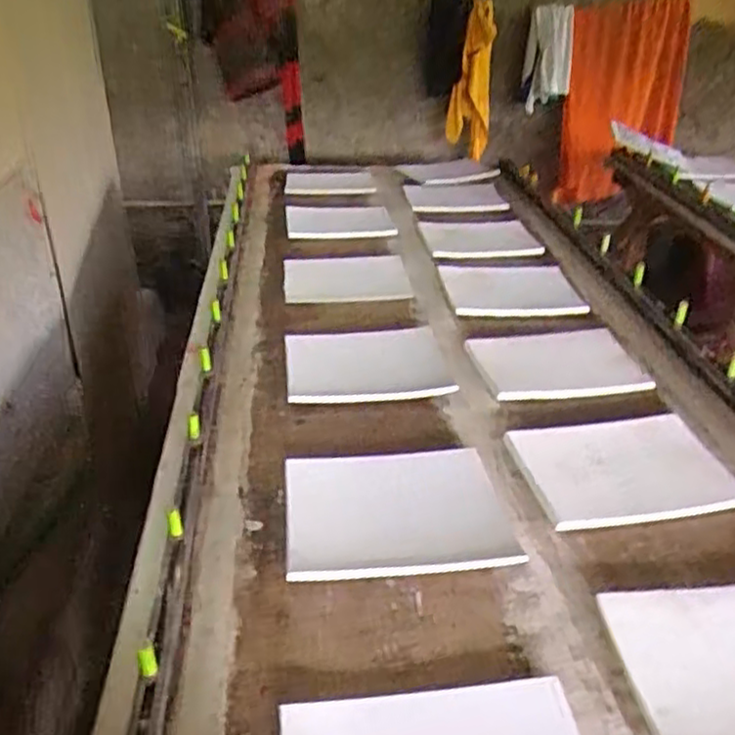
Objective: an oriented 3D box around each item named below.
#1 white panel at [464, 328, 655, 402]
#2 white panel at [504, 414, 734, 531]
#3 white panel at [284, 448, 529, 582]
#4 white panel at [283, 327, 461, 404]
[{"bbox_3d":[0.324,-0.017,1.248,0.288,0.020,0.212,-5,30,-11],"label":"white panel"},{"bbox_3d":[0.348,0.136,0.995,0.271,0.014,0.199,-5,31,-8],"label":"white panel"},{"bbox_3d":[0.033,0.180,0.933,0.272,0.023,0.217,-4,31,-5],"label":"white panel"},{"bbox_3d":[-0.005,-0.016,1.257,0.268,0.015,0.246,-5,31,-7],"label":"white panel"}]

